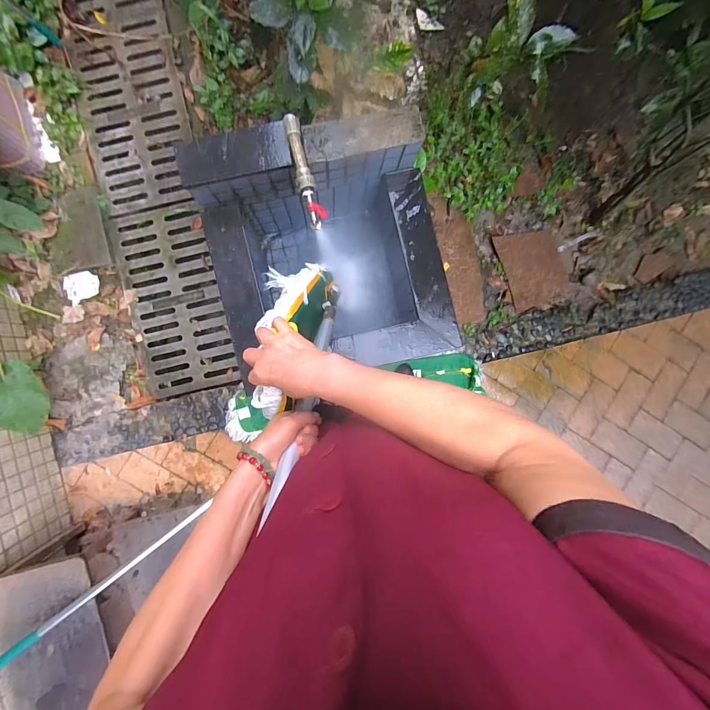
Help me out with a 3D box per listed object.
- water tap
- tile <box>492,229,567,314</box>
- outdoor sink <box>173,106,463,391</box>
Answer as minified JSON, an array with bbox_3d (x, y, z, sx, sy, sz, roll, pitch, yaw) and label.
[{"bbox_3d":[-0.115,-0.415,0.781,0.048,0.048,0.249,-18,92,-2],"label":"water tap"},{"bbox_3d":[0.734,-0.362,1.404,0.259,0.036,0.306,-20,92,-2],"label":"tile"},{"bbox_3d":[-0.075,-0.259,1.047,0.628,0.455,0.606,-12,92,-3],"label":"outdoor sink"}]

